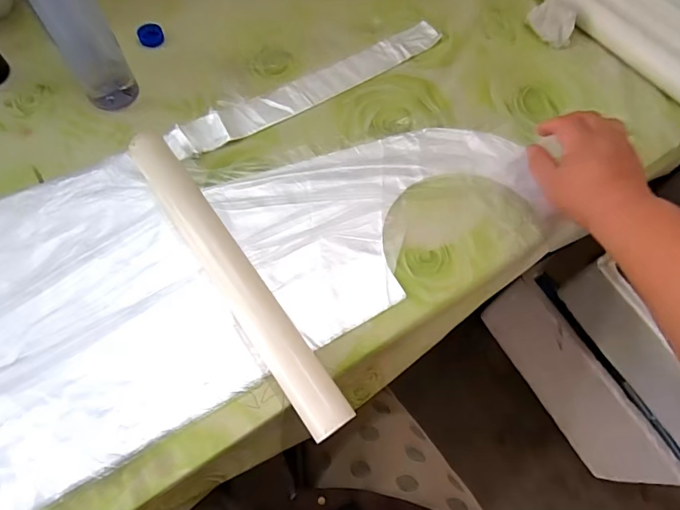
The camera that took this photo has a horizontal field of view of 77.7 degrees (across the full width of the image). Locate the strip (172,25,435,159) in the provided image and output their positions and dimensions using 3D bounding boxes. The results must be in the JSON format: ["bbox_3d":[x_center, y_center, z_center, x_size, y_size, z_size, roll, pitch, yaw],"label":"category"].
[{"bbox_3d":[-0.029,-0.218,0.540,0.391,0.011,0.053,-31,72,-17],"label":"strip"}]

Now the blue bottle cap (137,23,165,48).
[{"bbox_3d":[-0.251,-0.292,0.561,0.032,0.016,0.032,1,64,-3],"label":"blue bottle cap"}]

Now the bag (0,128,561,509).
[{"bbox_3d":[-0.159,0.018,0.416,0.809,0.028,0.285,-22,67,-15],"label":"bag"}]

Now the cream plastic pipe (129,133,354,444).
[{"bbox_3d":[-0.107,0.013,0.412,0.040,0.033,0.358,-32,70,-17],"label":"cream plastic pipe"}]

